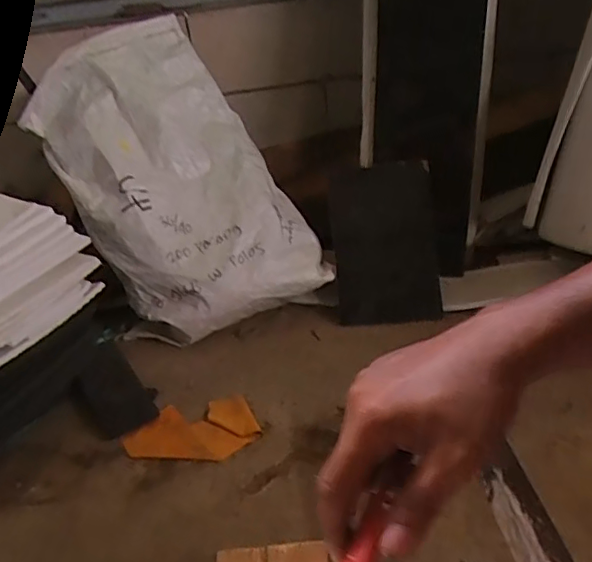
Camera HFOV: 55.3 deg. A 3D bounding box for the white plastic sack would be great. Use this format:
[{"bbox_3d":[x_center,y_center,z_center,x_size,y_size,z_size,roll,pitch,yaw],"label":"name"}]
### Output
[{"bbox_3d":[-0.259,-0.207,1.213,0.400,0.663,0.109,-32,-1,-14],"label":"white plastic sack"}]

